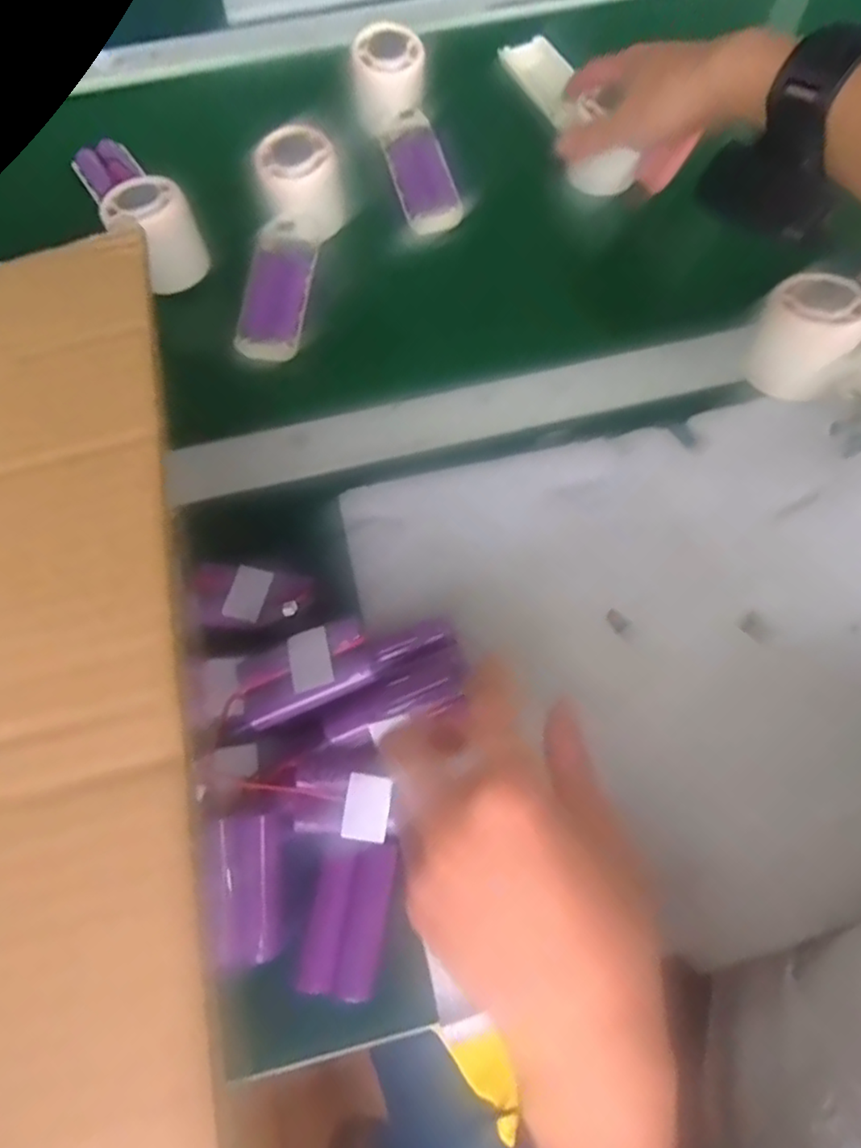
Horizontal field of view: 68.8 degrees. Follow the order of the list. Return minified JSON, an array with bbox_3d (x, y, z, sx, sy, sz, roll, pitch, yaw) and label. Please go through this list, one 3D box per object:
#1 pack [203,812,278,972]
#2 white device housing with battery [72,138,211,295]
[{"bbox_3d":[-0.086,0.145,0.293,0.033,0.016,0.063,-4,82,-15],"label":"pack"},{"bbox_3d":[-0.216,-0.276,0.459,0.060,0.059,0.154,-32,71,-12],"label":"white device housing with battery"}]

